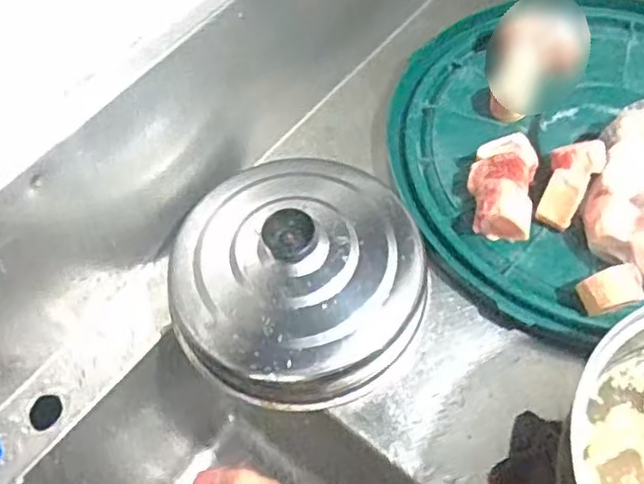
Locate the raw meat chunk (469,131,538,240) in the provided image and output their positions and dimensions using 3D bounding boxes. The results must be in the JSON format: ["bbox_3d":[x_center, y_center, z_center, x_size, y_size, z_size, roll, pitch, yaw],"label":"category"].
[{"bbox_3d":[0.166,-0.054,0.626,0.058,0.037,0.105,8,58,10],"label":"raw meat chunk"}]

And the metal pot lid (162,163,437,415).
[{"bbox_3d":[-0.022,0.024,0.585,0.212,0.071,0.211,-2,57,3],"label":"metal pot lid"}]

